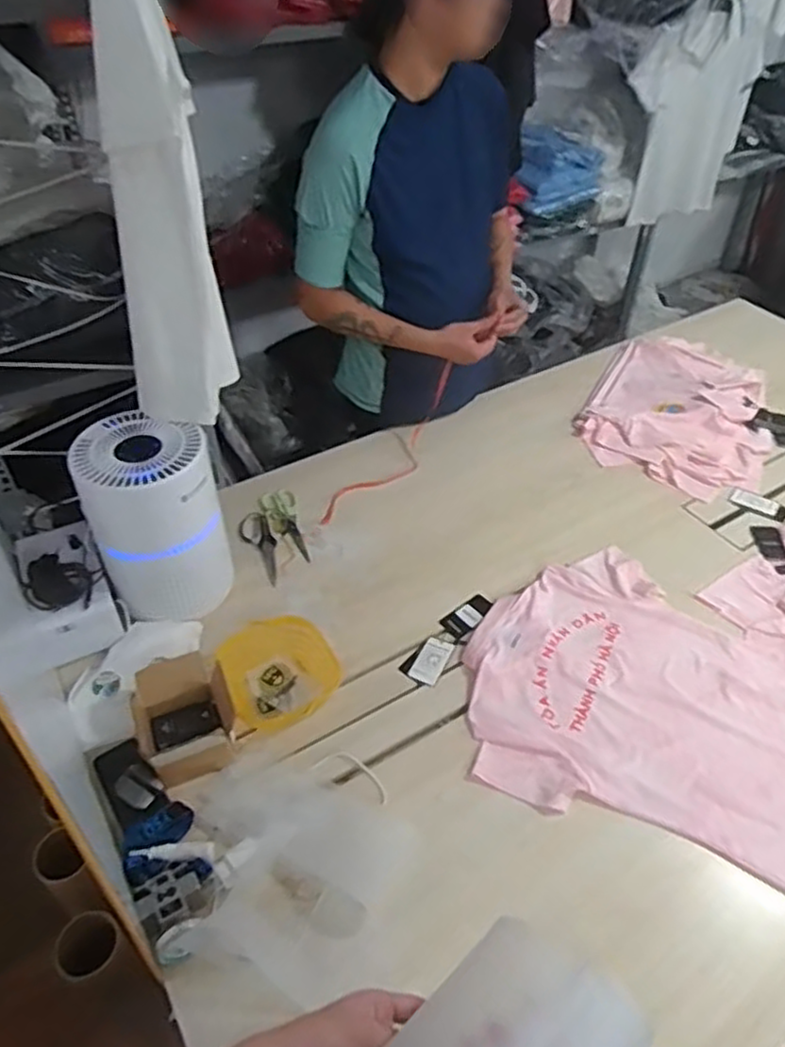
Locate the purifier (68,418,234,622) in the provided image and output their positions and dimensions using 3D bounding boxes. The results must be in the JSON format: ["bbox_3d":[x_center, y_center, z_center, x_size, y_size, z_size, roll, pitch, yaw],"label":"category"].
[{"bbox_3d":[-0.360,-0.001,1.087,0.182,0.293,0.166,-17,46,-19],"label":"purifier"}]

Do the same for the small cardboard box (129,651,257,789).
[{"bbox_3d":[-0.275,0.255,0.944,0.130,0.076,0.152,-21,48,-22],"label":"small cardboard box"}]

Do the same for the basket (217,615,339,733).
[{"bbox_3d":[-0.160,0.214,1.034,0.157,0.059,0.146,2,40,-2],"label":"basket"}]

